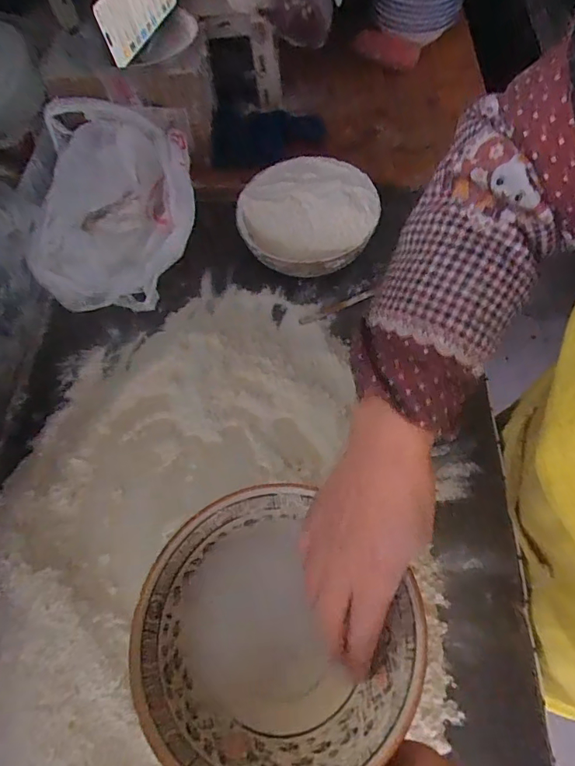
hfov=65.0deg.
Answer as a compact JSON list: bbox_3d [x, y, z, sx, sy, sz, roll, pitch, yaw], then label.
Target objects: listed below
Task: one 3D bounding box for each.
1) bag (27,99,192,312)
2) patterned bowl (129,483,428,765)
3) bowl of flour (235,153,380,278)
[{"bbox_3d":[-0.221,-0.225,0.599,0.189,0.122,0.258,-2,65,3],"label":"bag"},{"bbox_3d":[-0.015,0.172,0.319,0.172,0.061,0.184,-1,65,3],"label":"patterned bowl"},{"bbox_3d":[0.029,-0.223,0.614,0.177,0.070,0.171,-1,65,3],"label":"bowl of flour"}]

